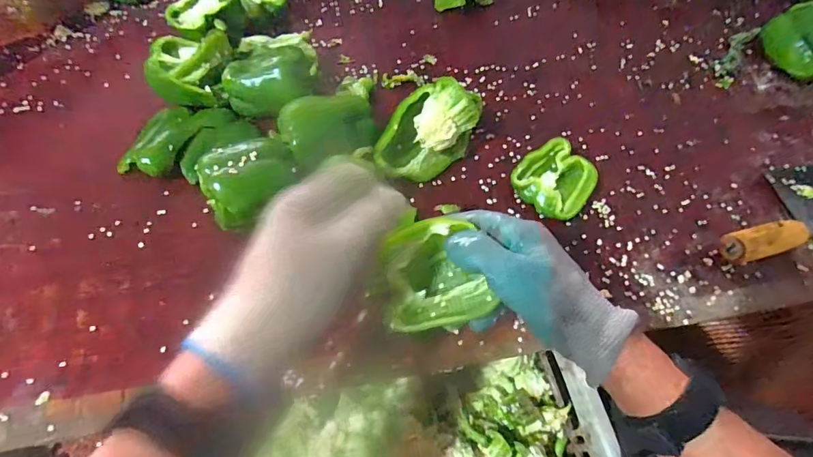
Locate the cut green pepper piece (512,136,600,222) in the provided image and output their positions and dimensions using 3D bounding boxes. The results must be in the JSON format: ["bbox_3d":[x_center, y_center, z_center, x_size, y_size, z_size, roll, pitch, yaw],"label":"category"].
[{"bbox_3d":[0.157,-0.050,0.481,0.075,0.027,0.077,1,65,-2],"label":"cut green pepper piece"}]

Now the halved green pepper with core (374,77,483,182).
[{"bbox_3d":[0.020,-0.095,0.468,0.072,0.075,0.098,29,67,11],"label":"halved green pepper with core"}]

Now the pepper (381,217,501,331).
[{"bbox_3d":[0.019,0.033,0.343,0.070,0.045,0.078,-10,93,-14],"label":"pepper"}]

